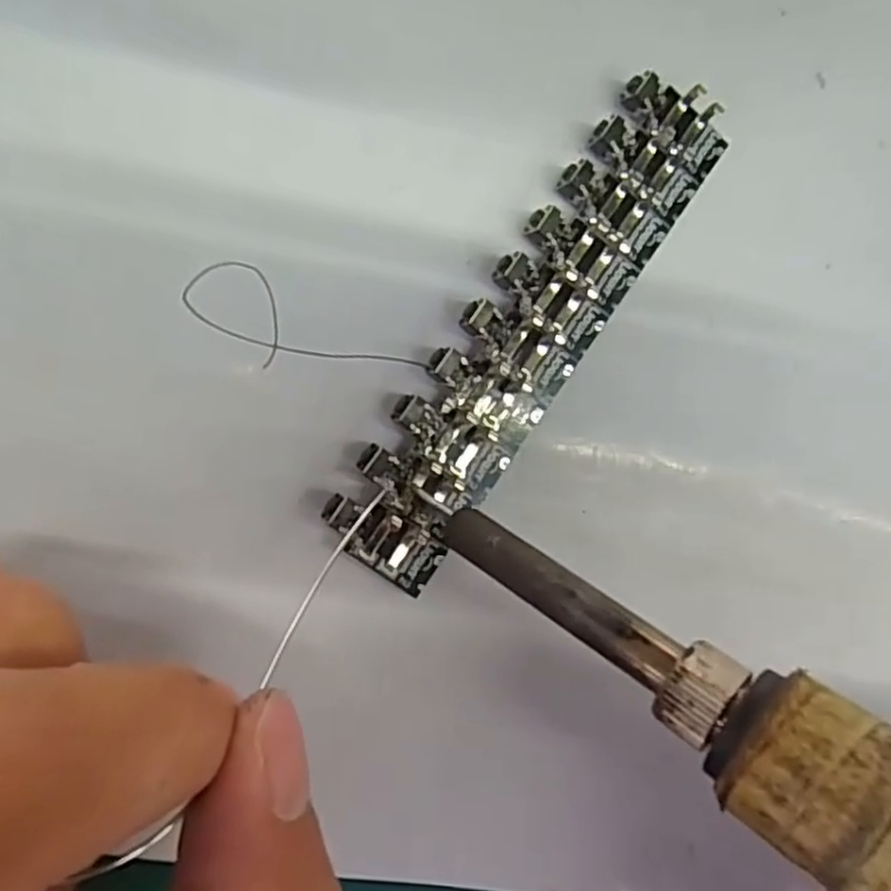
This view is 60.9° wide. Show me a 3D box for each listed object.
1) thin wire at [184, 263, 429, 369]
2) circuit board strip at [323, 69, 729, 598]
[{"bbox_3d":[-0.026,-0.019,0.139,0.045,0.004,0.015,29,86,-7],"label":"thin wire"},{"bbox_3d":[0.017,-0.024,0.144,0.024,0.007,0.110,35,86,-6],"label":"circuit board strip"}]

